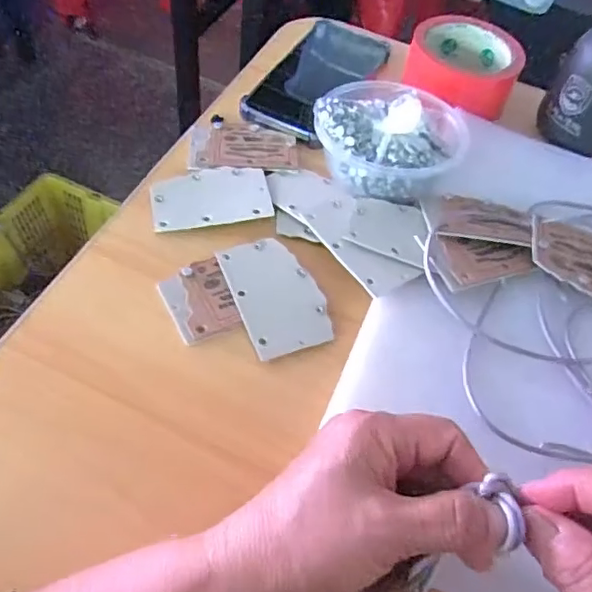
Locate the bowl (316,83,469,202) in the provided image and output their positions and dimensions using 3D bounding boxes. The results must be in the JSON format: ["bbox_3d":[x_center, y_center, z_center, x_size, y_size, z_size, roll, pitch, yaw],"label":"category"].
[{"bbox_3d":[0.070,-0.122,0.430,0.095,0.063,0.097,3,55,-5],"label":"bowl"}]

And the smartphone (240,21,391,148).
[{"bbox_3d":[0.022,-0.201,0.513,0.074,0.011,0.174,27,57,11],"label":"smartphone"}]

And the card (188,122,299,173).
[{"bbox_3d":[-0.042,-0.120,0.454,0.084,0.004,0.057,0,56,-7],"label":"card"}]

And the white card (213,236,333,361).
[{"bbox_3d":[-0.013,-0.001,0.372,0.054,0.004,0.083,-17,65,-17],"label":"white card"}]

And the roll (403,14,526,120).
[{"bbox_3d":[0.151,-0.211,0.512,0.094,0.038,0.095,3,55,-5],"label":"roll"}]

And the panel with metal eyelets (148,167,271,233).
[{"bbox_3d":[-0.062,-0.073,0.416,0.084,0.004,0.053,-11,57,-11],"label":"panel with metal eyelets"}]

